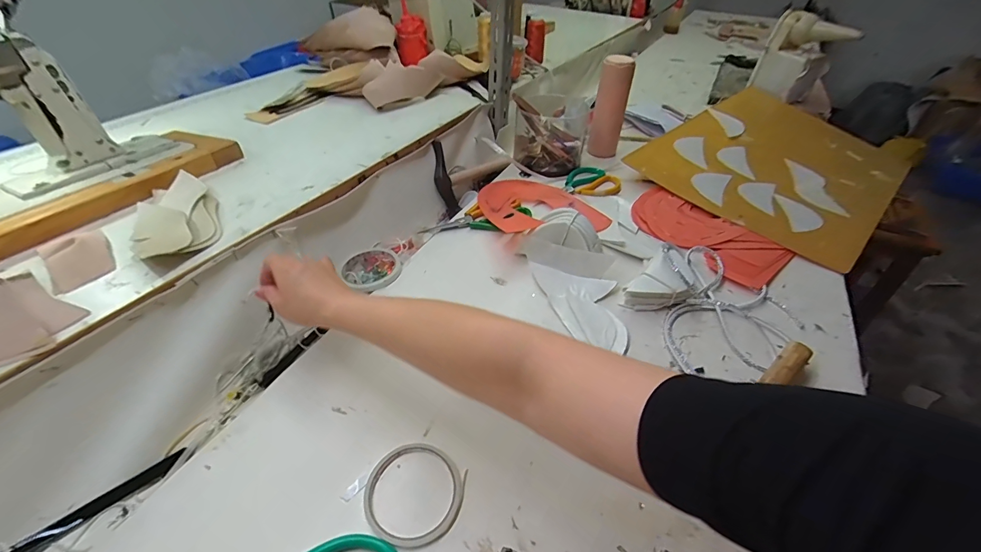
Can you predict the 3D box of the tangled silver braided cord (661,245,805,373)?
[{"bbox_3d":[0.293,0.030,0.561,0.214,0.046,0.176,-26,48,-29],"label":"tangled silver braided cord"}]

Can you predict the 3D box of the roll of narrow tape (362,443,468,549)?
[{"bbox_3d":[-0.070,0.197,0.384,0.088,0.006,0.086,1,40,-1],"label":"roll of narrow tape"}]

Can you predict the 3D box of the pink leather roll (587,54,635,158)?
[{"bbox_3d":[0.248,-0.344,0.865,0.063,0.189,0.055,12,41,12],"label":"pink leather roll"}]

